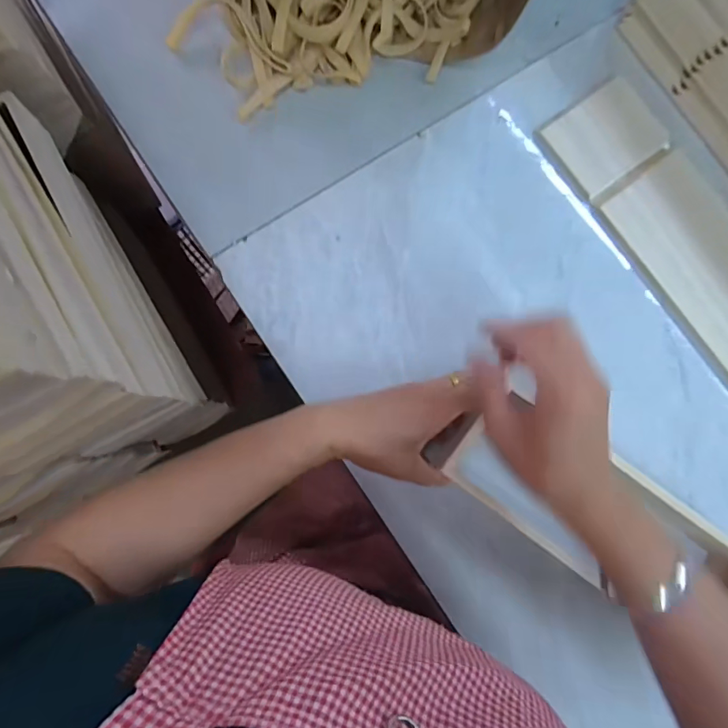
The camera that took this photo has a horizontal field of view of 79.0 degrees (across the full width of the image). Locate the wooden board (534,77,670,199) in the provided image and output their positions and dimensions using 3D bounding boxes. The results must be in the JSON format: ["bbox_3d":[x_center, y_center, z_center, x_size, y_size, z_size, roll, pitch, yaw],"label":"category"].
[{"bbox_3d":[0.253,-0.240,0.466,0.120,0.004,0.091,-36,88,-6],"label":"wooden board"}]

